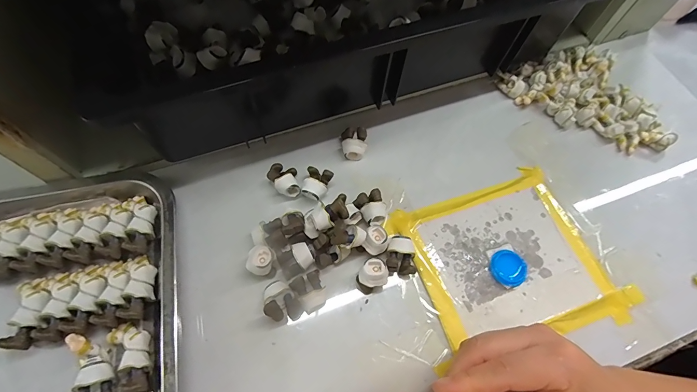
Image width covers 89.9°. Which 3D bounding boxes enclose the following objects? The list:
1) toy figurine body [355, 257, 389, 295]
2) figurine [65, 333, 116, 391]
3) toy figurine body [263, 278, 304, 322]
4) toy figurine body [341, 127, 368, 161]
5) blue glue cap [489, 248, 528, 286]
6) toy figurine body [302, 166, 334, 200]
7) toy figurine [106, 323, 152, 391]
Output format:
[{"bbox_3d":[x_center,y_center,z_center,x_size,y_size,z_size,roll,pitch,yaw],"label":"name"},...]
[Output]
[{"bbox_3d":[0.018,0.063,0.276,0.023,0.025,0.020,-14,67,-8],"label":"toy figurine body"},{"bbox_3d":[-0.168,0.115,0.227,0.021,0.019,0.052,-19,78,-11],"label":"figurine"},{"bbox_3d":[-0.052,0.081,0.265,0.023,0.022,0.035,-36,72,-17],"label":"toy figurine body"},{"bbox_3d":[0.006,-0.051,0.333,0.023,0.017,0.026,0,65,-2],"label":"toy figurine body"},{"bbox_3d":[0.133,0.060,0.291,0.029,0.008,0.029,1,65,-2],"label":"blue glue cap"},{"bbox_3d":[-0.027,-0.009,0.309,0.023,0.019,0.029,11,65,3],"label":"toy figurine body"},{"bbox_3d":[-0.147,0.110,0.237,0.025,0.020,0.052,-28,55,-15],"label":"toy figurine"}]

